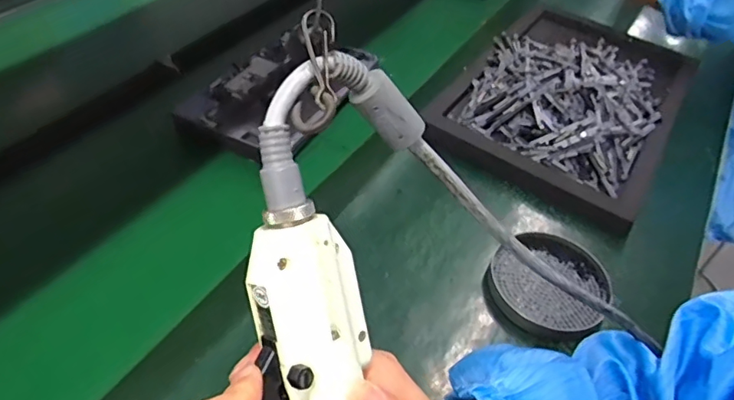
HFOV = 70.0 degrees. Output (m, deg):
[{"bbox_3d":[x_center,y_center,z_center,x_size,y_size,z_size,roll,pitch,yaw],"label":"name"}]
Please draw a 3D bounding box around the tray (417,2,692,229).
[{"bbox_3d":[0.296,-0.165,0.744,0.271,0.053,0.440,28,50,23],"label":"tray"}]

